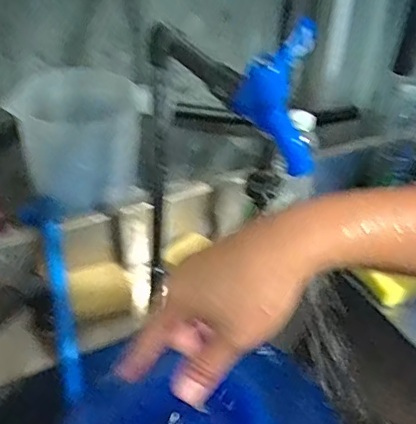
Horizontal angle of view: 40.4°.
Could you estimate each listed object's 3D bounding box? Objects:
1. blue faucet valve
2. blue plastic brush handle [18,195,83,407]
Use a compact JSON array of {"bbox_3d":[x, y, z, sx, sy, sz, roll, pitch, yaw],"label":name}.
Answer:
[{"bbox_3d":[0.050,-0.082,0.410,0.054,0.093,0.052,0,35,-4],"label":"blue faucet valve"},{"bbox_3d":[-0.181,0.098,0.674,0.046,0.028,0.240,-10,75,-17],"label":"blue plastic brush handle"}]

